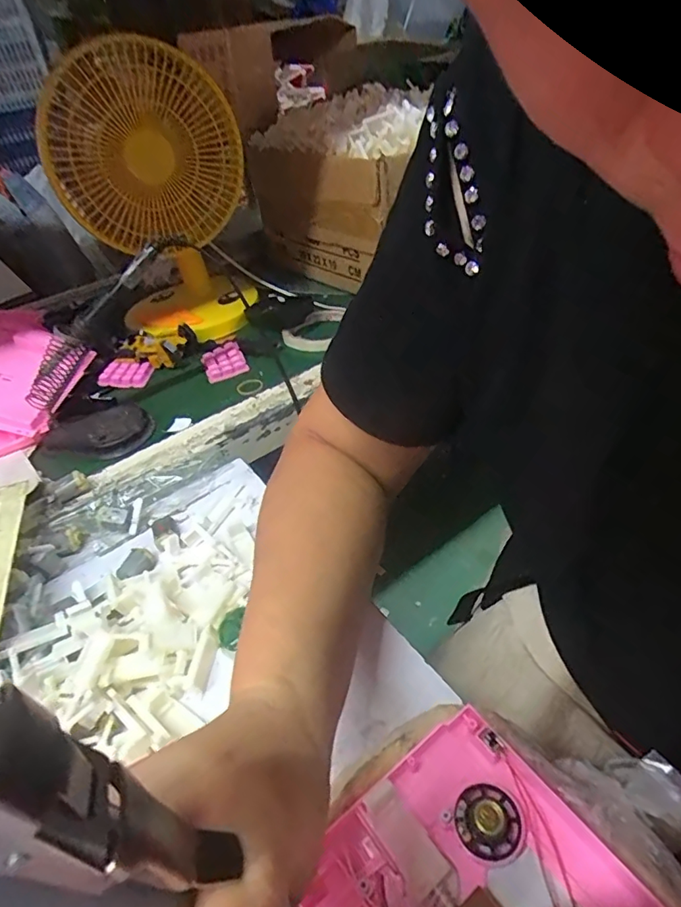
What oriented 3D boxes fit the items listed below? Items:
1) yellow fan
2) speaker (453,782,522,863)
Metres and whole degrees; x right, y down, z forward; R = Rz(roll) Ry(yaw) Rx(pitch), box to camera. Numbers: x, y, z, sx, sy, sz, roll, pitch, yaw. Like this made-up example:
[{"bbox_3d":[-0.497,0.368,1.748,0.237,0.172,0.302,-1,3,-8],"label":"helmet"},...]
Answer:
[{"bbox_3d":[-0.222,-0.313,0.657,0.202,0.302,0.172,-15,40,-7],"label":"yellow fan"},{"bbox_3d":[0.065,0.160,0.228,0.028,0.010,0.029,-5,40,4],"label":"speaker"}]

